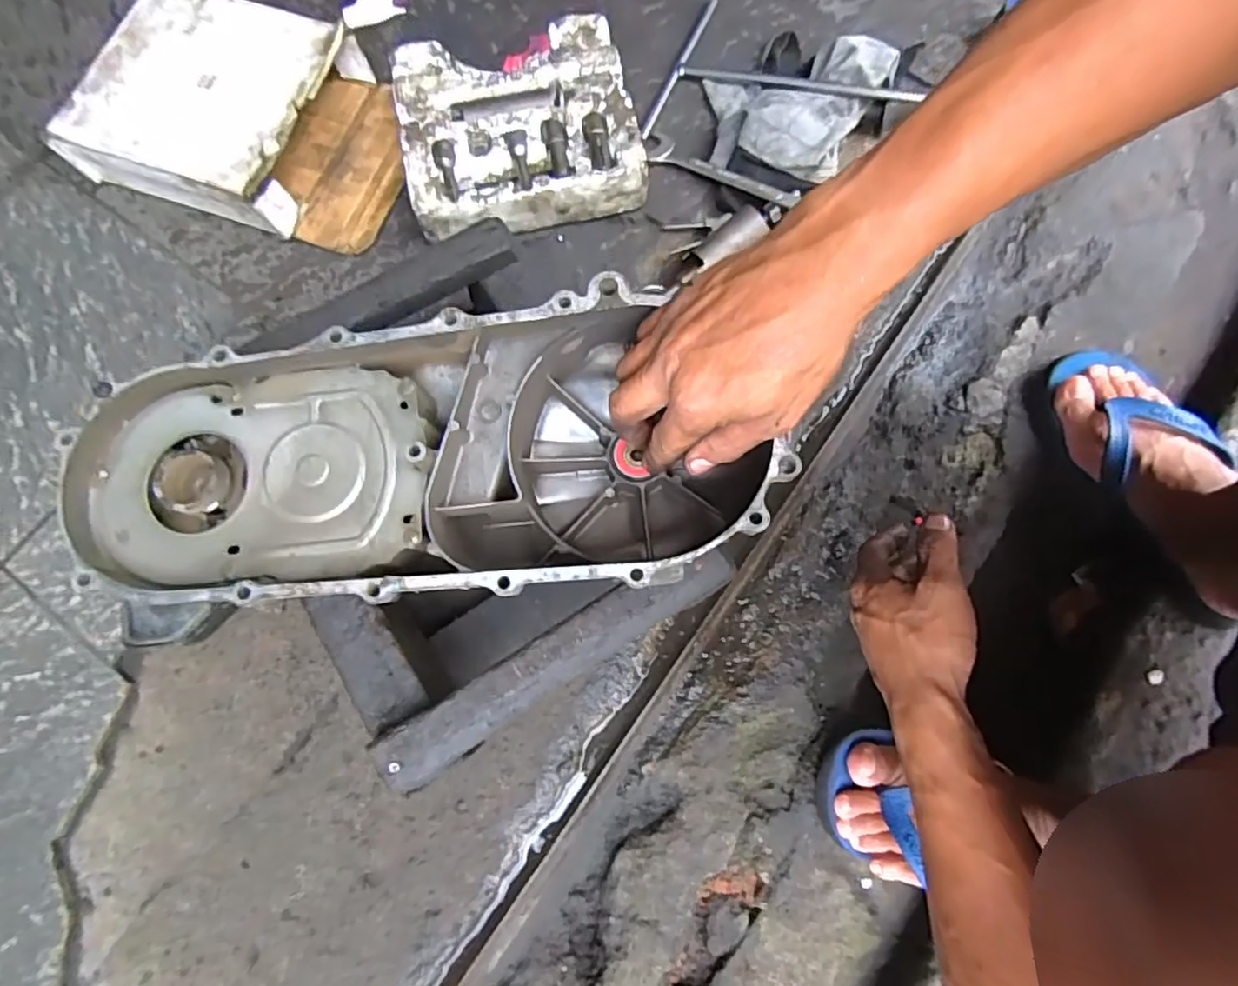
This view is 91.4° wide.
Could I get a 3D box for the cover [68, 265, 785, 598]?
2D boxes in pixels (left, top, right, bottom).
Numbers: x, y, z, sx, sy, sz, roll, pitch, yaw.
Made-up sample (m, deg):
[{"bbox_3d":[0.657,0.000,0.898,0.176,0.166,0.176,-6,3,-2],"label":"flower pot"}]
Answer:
[{"bbox_3d":[-0.113,-0.022,0.359,0.389,0.088,0.165,-3,76,-5],"label":"cover"}]

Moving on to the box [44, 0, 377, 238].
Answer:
[{"bbox_3d":[-0.391,-0.376,0.591,0.228,0.065,0.204,17,77,6],"label":"box"}]

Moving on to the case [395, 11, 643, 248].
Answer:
[{"bbox_3d":[-0.096,-0.350,0.583,0.215,0.055,0.193,-13,76,-2],"label":"case"}]

